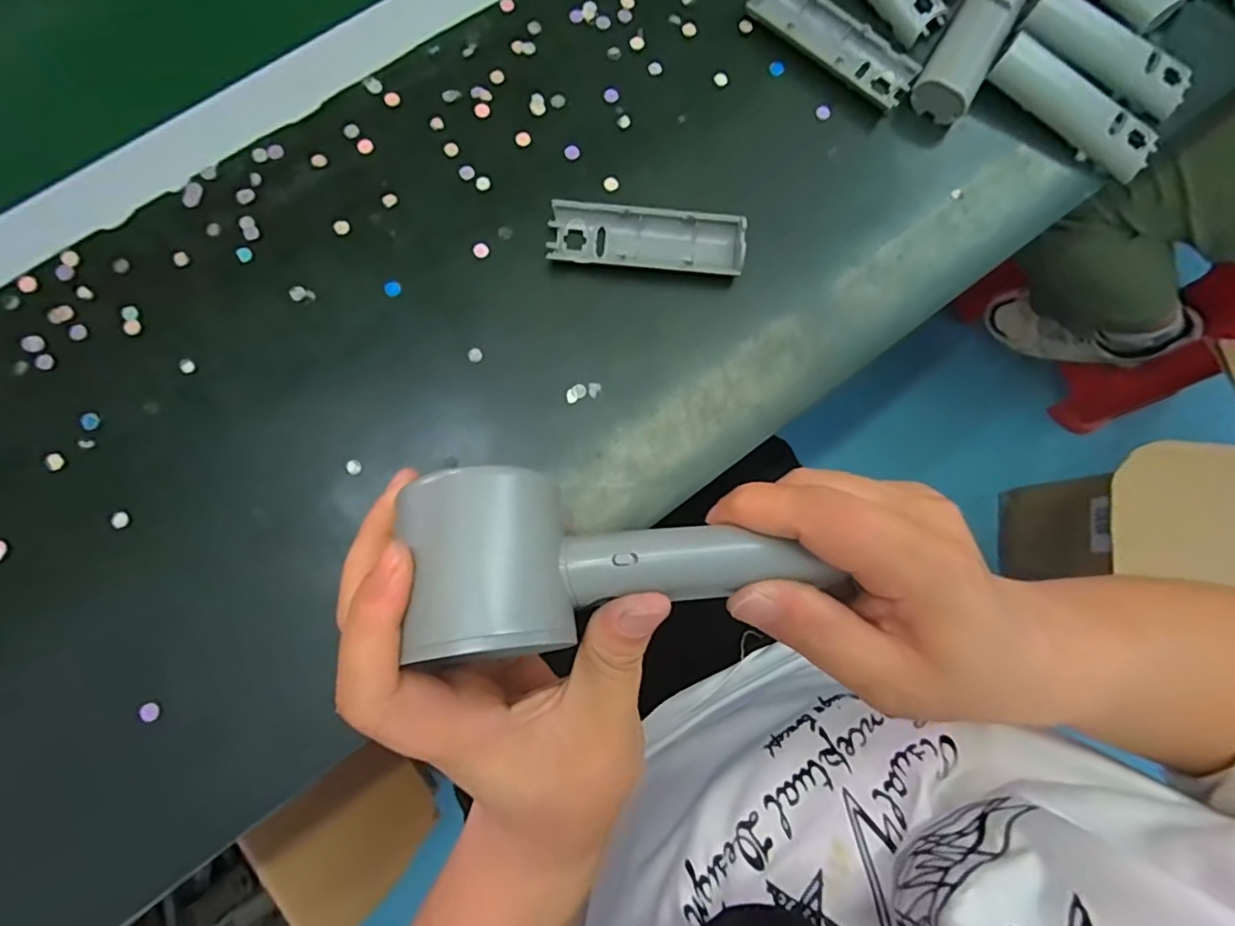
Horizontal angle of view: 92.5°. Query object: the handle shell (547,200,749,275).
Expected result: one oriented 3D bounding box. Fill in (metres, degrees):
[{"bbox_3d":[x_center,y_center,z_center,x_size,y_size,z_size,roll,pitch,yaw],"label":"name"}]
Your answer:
[{"bbox_3d":[0.016,-0.120,0.320,0.102,0.016,0.032,4,80,0],"label":"handle shell"}]

